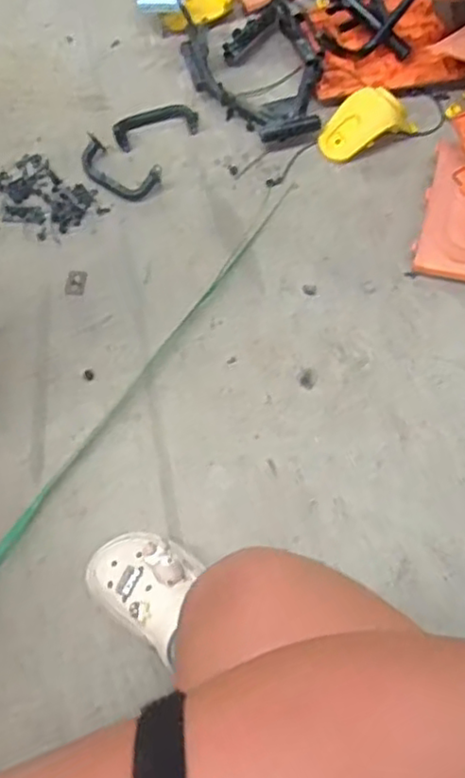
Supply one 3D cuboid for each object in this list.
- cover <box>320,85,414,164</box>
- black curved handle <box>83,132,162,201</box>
[{"bbox_3d":[0.225,-0.468,1.141,0.166,0.064,0.088,-26,66,-10],"label":"cover"},{"bbox_3d":[-0.202,-0.380,1.128,0.167,0.027,0.075,32,70,16],"label":"black curved handle"}]

